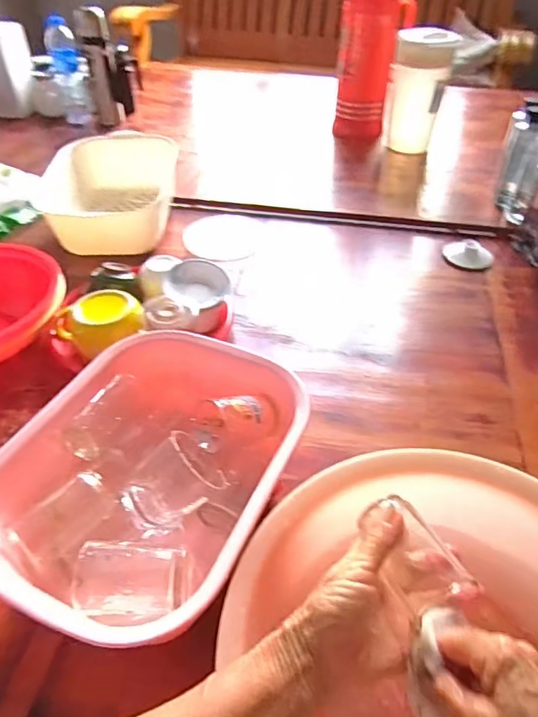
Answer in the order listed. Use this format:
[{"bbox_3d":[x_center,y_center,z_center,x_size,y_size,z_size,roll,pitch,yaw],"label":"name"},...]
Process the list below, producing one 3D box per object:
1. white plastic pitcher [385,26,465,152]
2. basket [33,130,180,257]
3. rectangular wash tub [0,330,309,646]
[{"bbox_3d":[0.341,-0.617,1.165,0.123,0.231,0.127,6,44,6],"label":"white plastic pitcher"},{"bbox_3d":[-0.277,-0.299,0.923,0.211,0.118,0.222,-4,44,-5],"label":"basket"},{"bbox_3d":[-0.105,0.108,0.491,0.234,0.097,0.292,17,46,17],"label":"rectangular wash tub"}]

